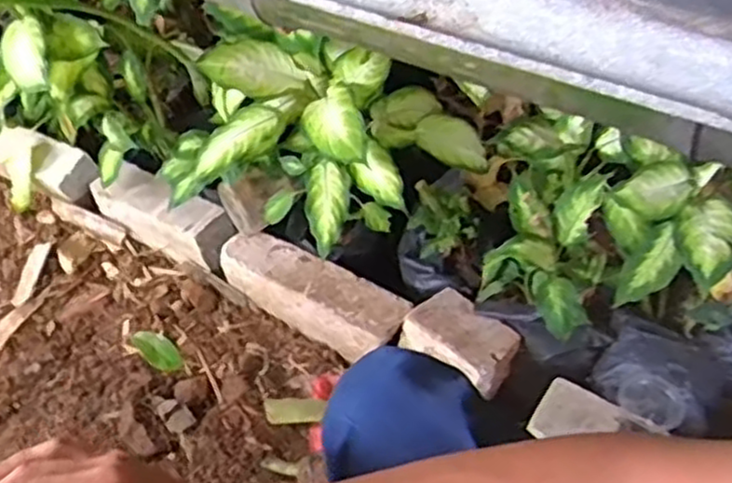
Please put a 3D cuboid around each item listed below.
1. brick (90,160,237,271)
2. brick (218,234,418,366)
[{"bbox_3d":[-0.332,-0.045,1.218,0.254,0.109,0.074,24,57,19],"label":"brick"},{"bbox_3d":[-0.078,0.082,1.128,0.306,0.118,0.076,27,58,22],"label":"brick"}]

